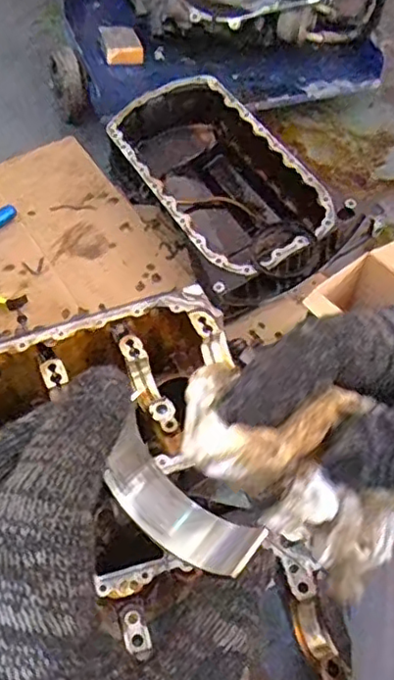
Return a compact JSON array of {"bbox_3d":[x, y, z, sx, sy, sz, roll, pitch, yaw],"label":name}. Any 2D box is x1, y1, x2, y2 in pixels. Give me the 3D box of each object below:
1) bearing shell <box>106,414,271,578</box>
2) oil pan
[{"bbox_3d":[-0.008,0.057,0.215,0.058,0.016,0.022,38,58,11],"label":"bearing shell"},{"bbox_3d":[0.031,-0.275,1.151,0.253,0.178,0.496,-22,57,-21],"label":"oil pan"}]

